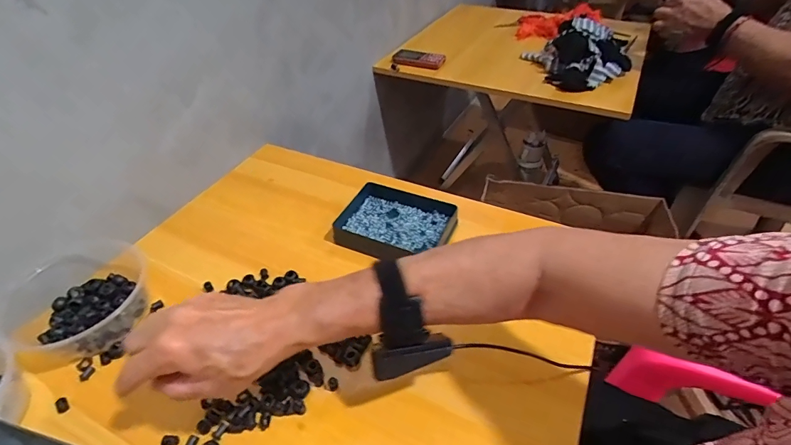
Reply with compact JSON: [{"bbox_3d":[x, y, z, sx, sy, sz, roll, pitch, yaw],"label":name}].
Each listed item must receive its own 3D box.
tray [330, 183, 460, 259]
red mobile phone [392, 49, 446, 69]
[{"bbox_3d":[-0.004,0.004,0.552,0.153,0.029,0.119,15,46,17],"label":"tray"},{"bbox_3d":[0.059,-0.415,1.009,0.127,0.022,0.059,17,47,20],"label":"red mobile phone"}]

